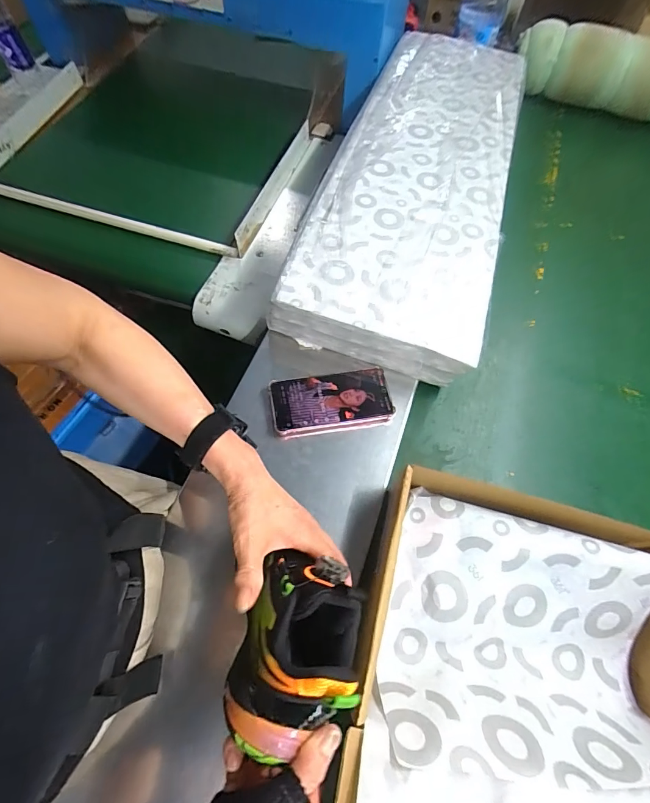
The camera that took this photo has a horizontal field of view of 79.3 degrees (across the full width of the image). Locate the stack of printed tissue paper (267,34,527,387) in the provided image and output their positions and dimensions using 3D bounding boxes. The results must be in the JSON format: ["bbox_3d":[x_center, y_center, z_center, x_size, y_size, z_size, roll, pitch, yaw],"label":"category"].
[{"bbox_3d":[0.192,-0.454,0.757,0.298,0.083,0.900,17,63,5],"label":"stack of printed tissue paper"}]

